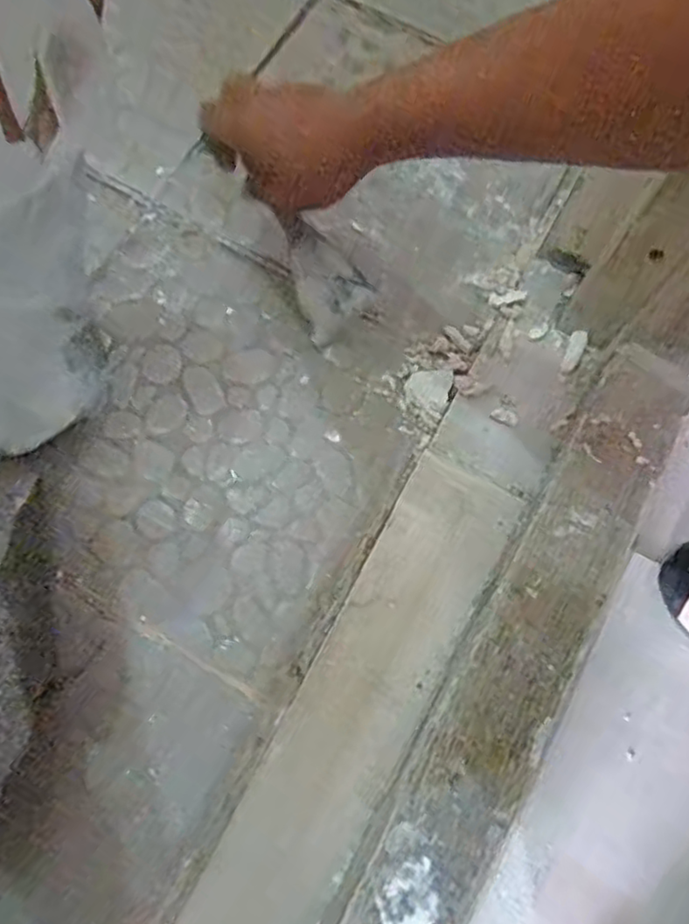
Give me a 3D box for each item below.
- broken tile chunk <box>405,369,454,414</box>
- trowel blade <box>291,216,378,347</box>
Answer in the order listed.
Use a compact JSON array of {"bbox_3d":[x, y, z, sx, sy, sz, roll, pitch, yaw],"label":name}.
[{"bbox_3d":[0.066,-0.058,0.522,0.034,0.006,0.037,15,71,3],"label":"broken tile chunk"},{"bbox_3d":[-0.023,-0.141,0.525,0.078,0.009,0.064,43,82,-15],"label":"trowel blade"}]

